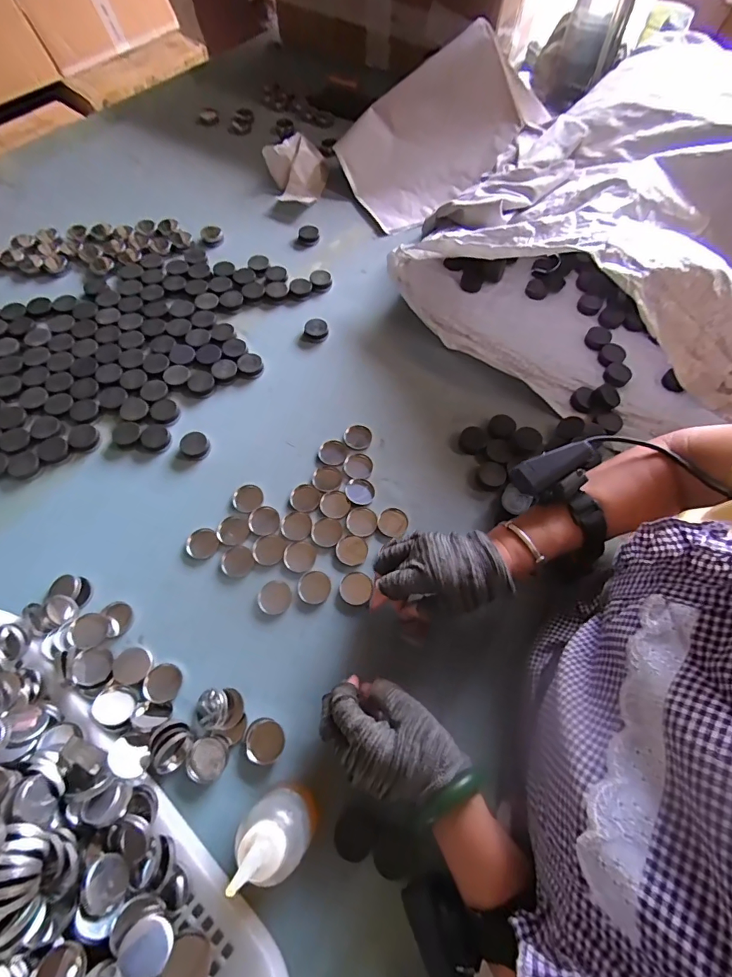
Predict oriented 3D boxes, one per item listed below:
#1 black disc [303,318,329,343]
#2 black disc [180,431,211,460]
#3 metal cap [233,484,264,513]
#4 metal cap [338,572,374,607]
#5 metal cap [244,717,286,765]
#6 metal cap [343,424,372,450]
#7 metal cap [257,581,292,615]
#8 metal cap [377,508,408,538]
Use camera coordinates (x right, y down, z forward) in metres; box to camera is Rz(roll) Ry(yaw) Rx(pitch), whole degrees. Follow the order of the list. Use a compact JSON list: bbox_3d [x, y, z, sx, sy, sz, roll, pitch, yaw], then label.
[{"bbox_3d":[-0.071,-0.224,0.611,0.034,0.009,0.036,1,64,-2],"label":"black disc"},{"bbox_3d":[-0.208,-0.053,0.525,0.033,0.008,0.038,-24,67,-13],"label":"black disc"},{"bbox_3d":[-0.136,0.010,0.496,0.033,0.007,0.031,1,64,-2],"label":"metal cap"},{"bbox_3d":[-0.010,0.104,0.450,0.033,0.009,0.033,1,64,-2],"label":"metal cap"},{"bbox_3d":[-0.091,0.227,0.390,0.035,0.012,0.035,1,64,-2],"label":"metal cap"},{"bbox_3d":[-0.010,-0.066,0.542,0.033,0.011,0.036,1,64,-2],"label":"metal cap"},{"bbox_3d":[-0.095,0.113,0.448,0.033,0.006,0.032,-41,72,-19],"label":"metal cap"},{"bbox_3d":[0.031,0.038,0.491,0.033,0.004,0.034,1,64,-2],"label":"metal cap"}]

